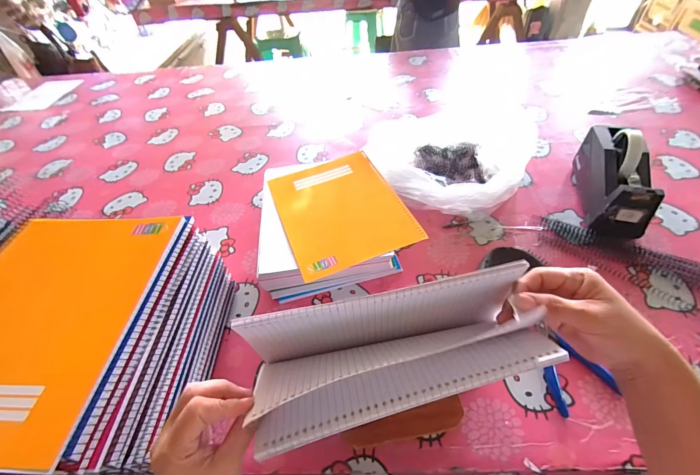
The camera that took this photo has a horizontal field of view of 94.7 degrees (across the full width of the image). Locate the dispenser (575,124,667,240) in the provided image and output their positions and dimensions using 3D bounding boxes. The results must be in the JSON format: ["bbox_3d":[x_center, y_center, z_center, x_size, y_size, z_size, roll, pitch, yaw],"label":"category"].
[{"bbox_3d":[0.456,-0.107,0.556,0.074,0.114,0.204,9,50,12],"label":"dispenser"}]

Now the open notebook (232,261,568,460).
[{"bbox_3d":[0.040,0.104,0.275,0.241,0.099,0.084,-11,48,-6],"label":"open notebook"}]

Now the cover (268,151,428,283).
[{"bbox_3d":[-0.019,-0.053,0.549,0.193,0.011,0.241,-19,53,-12],"label":"cover"}]

